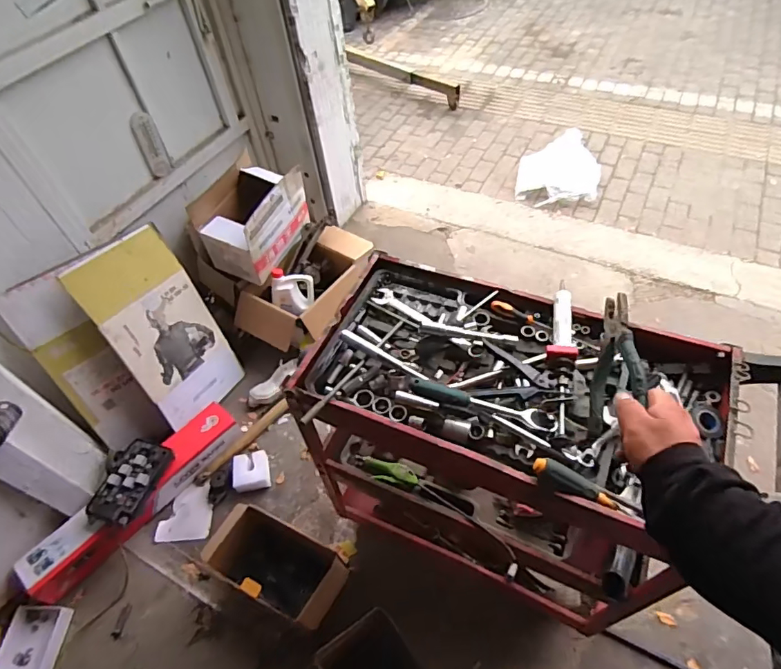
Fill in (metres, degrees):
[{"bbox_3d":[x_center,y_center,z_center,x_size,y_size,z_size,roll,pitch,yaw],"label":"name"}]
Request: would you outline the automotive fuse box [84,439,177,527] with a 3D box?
[{"bbox_3d":[-0.780,0.436,1.476,0.144,0.077,0.238,13,55,15],"label":"automotive fuse box"}]

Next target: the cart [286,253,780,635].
[{"bbox_3d":[0.271,0.277,1.116,0.795,0.695,0.413,15,55,16],"label":"cart"}]

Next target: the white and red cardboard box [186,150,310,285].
[{"bbox_3d":[-0.497,-0.416,1.805,0.258,0.285,0.349,19,57,19],"label":"white and red cardboard box"}]

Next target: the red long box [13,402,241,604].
[{"bbox_3d":[-0.775,0.492,1.532,0.134,0.123,0.699,30,61,26],"label":"red long box"}]

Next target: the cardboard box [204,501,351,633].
[{"bbox_3d":[-0.300,0.636,1.370,0.378,0.179,0.214,20,57,20],"label":"cardboard box"}]

